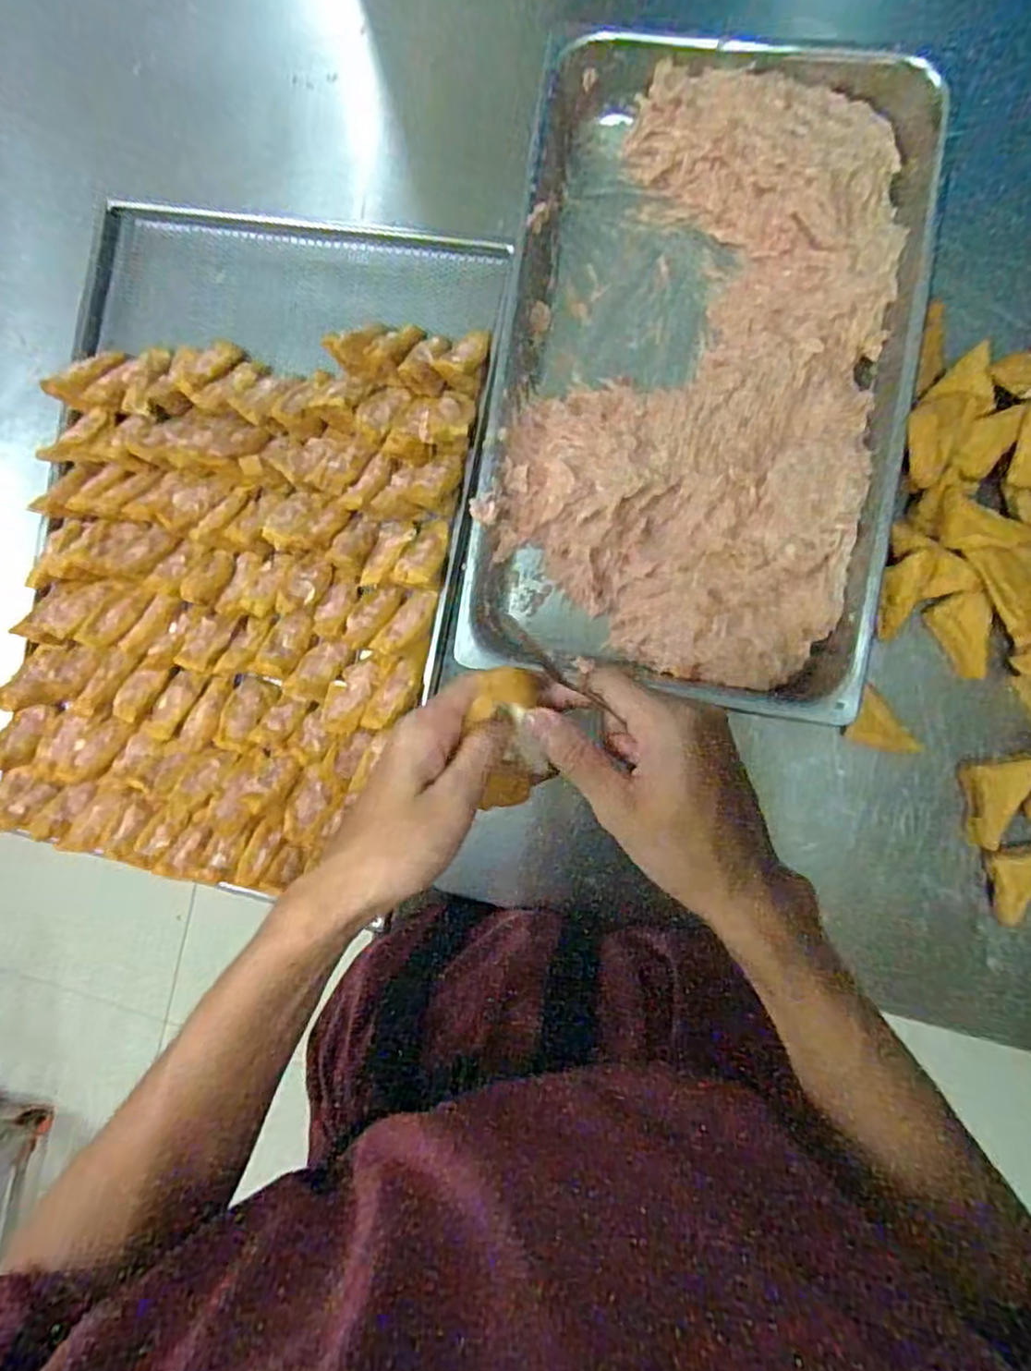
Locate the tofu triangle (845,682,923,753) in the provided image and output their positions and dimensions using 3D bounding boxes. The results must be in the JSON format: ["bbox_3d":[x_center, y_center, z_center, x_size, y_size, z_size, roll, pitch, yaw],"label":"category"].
[{"bbox_3d":[0.309,0.032,0.579,0.056,0.012,0.047,21,93,7],"label":"tofu triangle"}]

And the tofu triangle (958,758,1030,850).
[{"bbox_3d":[0.394,0.094,0.563,0.057,0.009,0.069,-7,89,8],"label":"tofu triangle"}]

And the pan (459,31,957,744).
[{"bbox_3d":[0.148,-0.257,0.579,0.329,0.075,0.530,10,92,9],"label":"pan"}]

